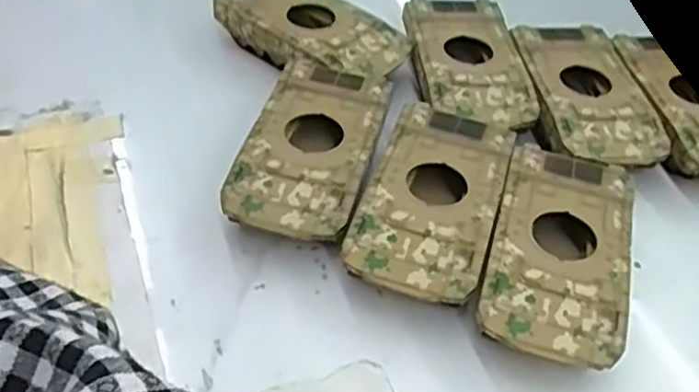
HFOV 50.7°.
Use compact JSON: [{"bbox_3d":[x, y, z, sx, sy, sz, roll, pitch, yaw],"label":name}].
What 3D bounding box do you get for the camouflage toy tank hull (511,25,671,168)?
[{"bbox_3d":[0.112,-0.046,0.354,0.054,0.021,0.095,1,45,-7],"label":"camouflage toy tank hull"}]

